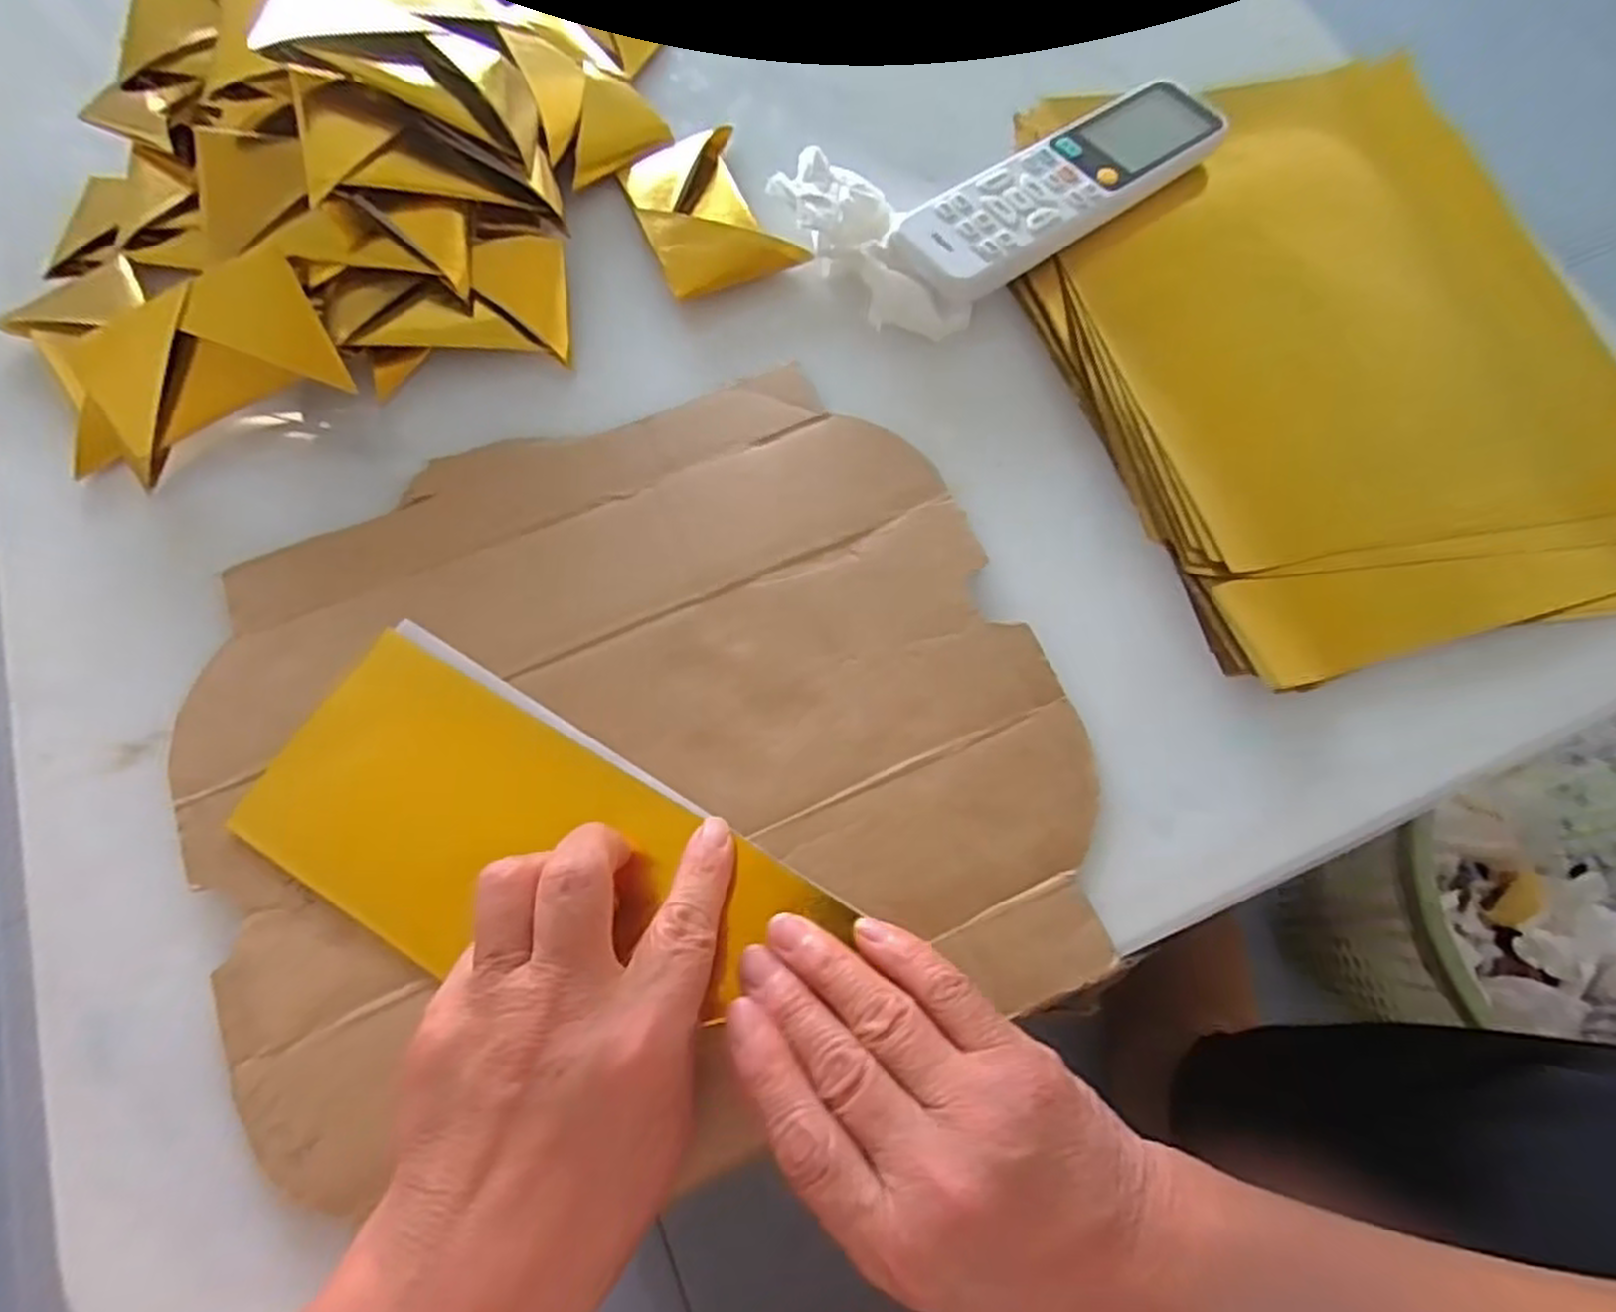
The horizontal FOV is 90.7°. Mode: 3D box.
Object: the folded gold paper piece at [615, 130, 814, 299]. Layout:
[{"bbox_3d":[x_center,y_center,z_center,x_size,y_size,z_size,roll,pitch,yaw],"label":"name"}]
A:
[{"bbox_3d":[-0.051,-0.216,0.388,0.063,0.011,0.101,-25,71,-8],"label":"folded gold paper piece"}]

